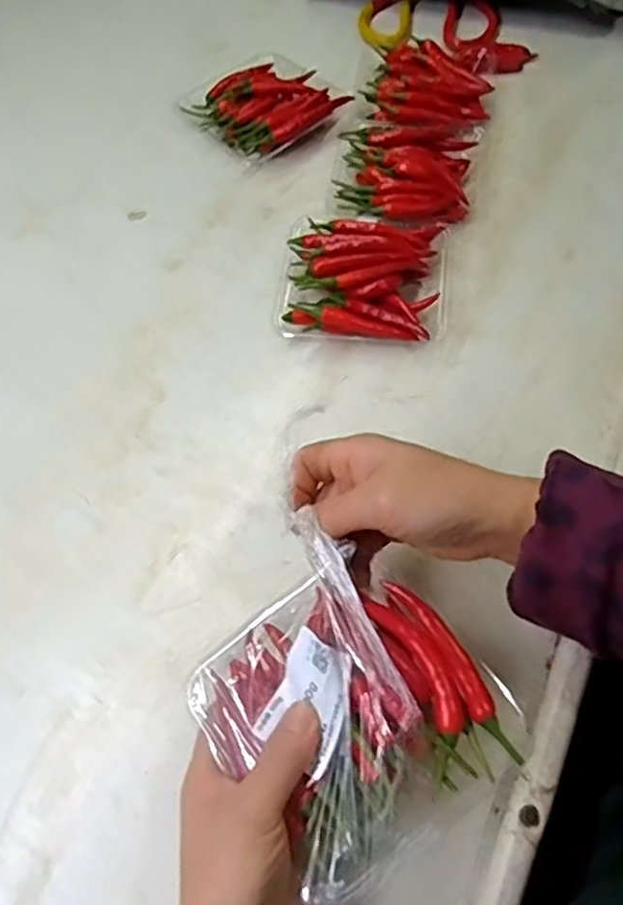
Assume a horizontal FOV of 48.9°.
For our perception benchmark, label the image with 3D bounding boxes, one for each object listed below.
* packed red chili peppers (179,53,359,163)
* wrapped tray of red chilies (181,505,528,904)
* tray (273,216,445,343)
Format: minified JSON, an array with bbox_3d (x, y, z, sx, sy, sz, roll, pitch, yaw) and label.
[{"bbox_3d":[-0.042,-0.327,0.642,0.124,0.028,0.118,-37,65,-17],"label":"packed red chili peppers"},{"bbox_3d":[0.017,0.118,0.333,0.127,0.035,0.130,-43,62,1],"label":"wrapped tray of red chilies"},{"bbox_3d":[0.039,-0.136,0.523,0.125,0.035,0.114,5,61,6],"label":"tray"}]

